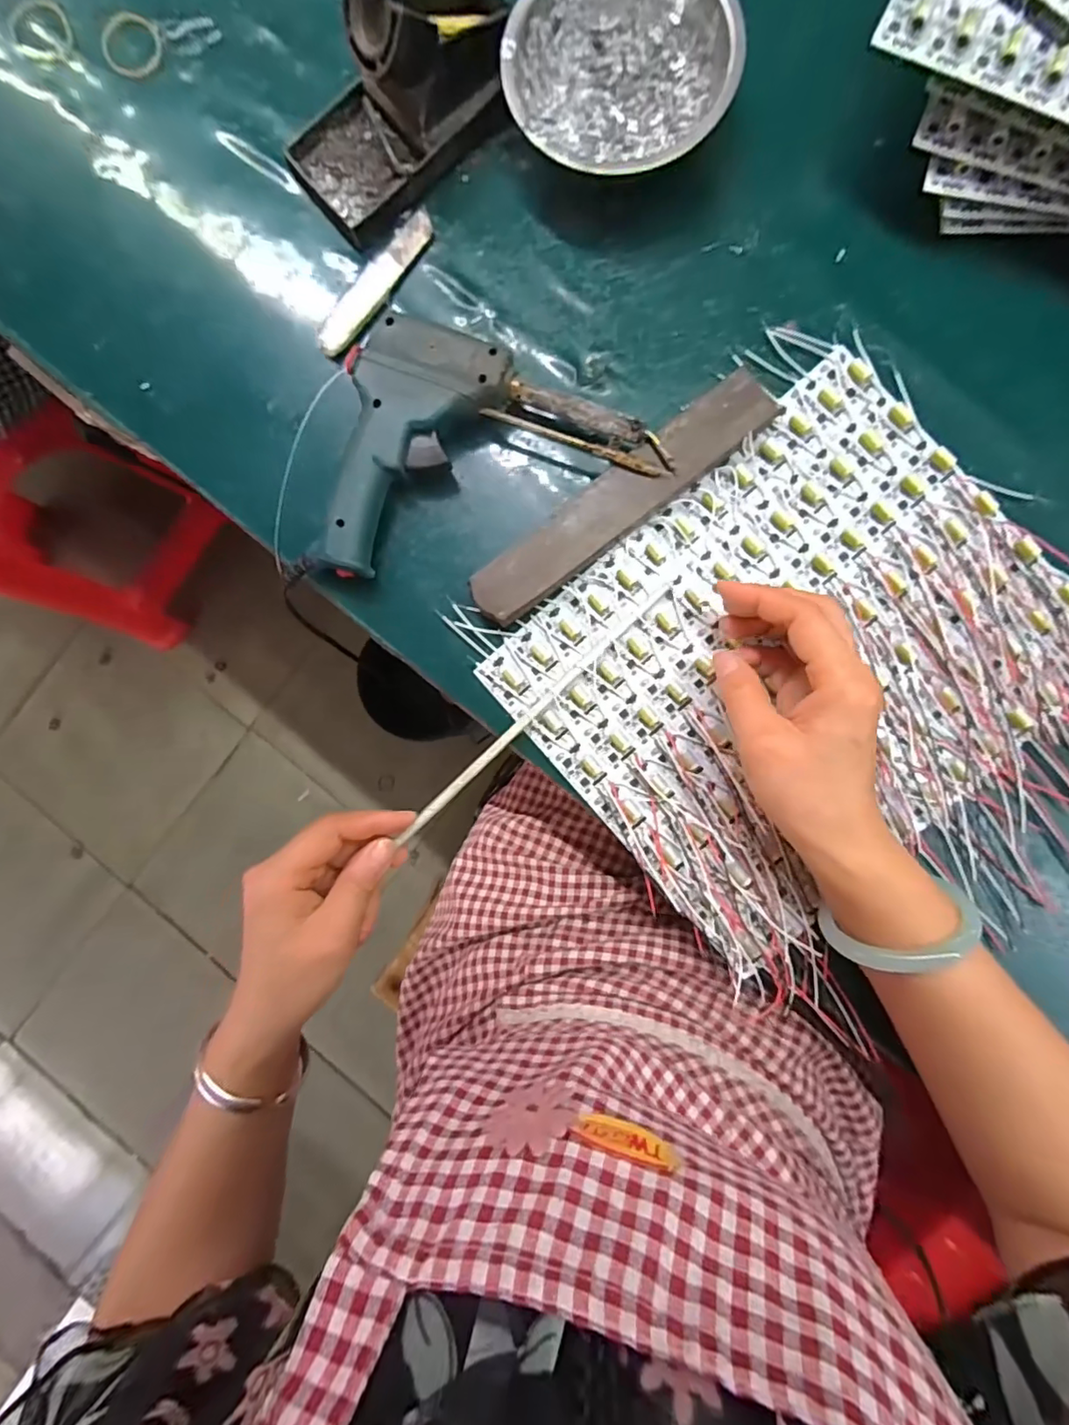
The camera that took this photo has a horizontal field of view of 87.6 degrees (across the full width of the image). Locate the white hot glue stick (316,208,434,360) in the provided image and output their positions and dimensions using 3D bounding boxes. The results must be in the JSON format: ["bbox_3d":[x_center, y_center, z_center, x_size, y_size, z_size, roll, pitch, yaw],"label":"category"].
[{"bbox_3d":[-0.098,-0.263,0.340,0.021,0.011,0.103,36,91,3],"label":"white hot glue stick"}]

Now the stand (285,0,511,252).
[{"bbox_3d":[-0.075,-0.362,0.316,0.151,0.062,0.076,-37,87,1],"label":"stand"}]

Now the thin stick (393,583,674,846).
[{"bbox_3d":[0.000,0.000,0.329,0.215,0.009,0.007,-43,87,0],"label":"thin stick"}]

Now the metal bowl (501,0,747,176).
[{"bbox_3d":[0.047,-0.363,0.323,0.128,0.040,0.119,-22,88,2],"label":"metal bowl"}]

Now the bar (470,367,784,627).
[{"bbox_3d":[0.051,-0.122,0.325,0.199,0.018,0.034,-38,87,1],"label":"bar"}]

